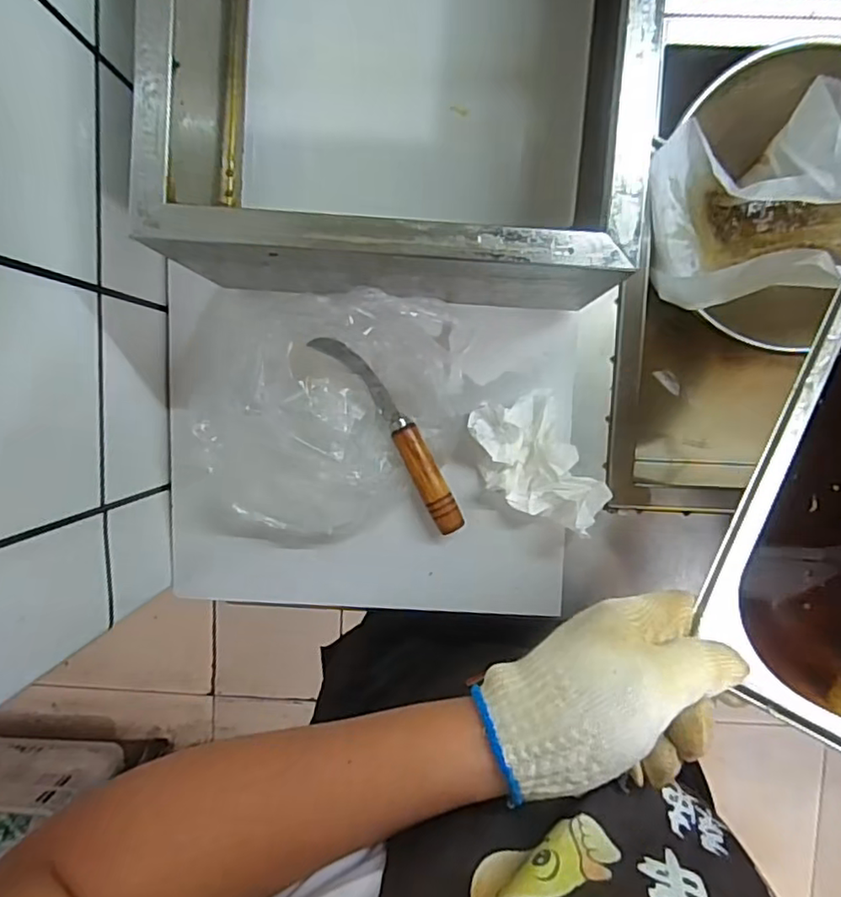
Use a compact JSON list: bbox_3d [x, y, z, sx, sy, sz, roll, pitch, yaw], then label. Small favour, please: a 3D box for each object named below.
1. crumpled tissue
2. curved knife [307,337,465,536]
[{"bbox_3d":[0.094,0.015,0.486,0.080,0.043,0.128,-32,93,5],"label":"crumpled tissue"},{"bbox_3d":[-0.020,-0.014,0.501,0.030,0.031,0.191,-34,93,5],"label":"curved knife"}]

